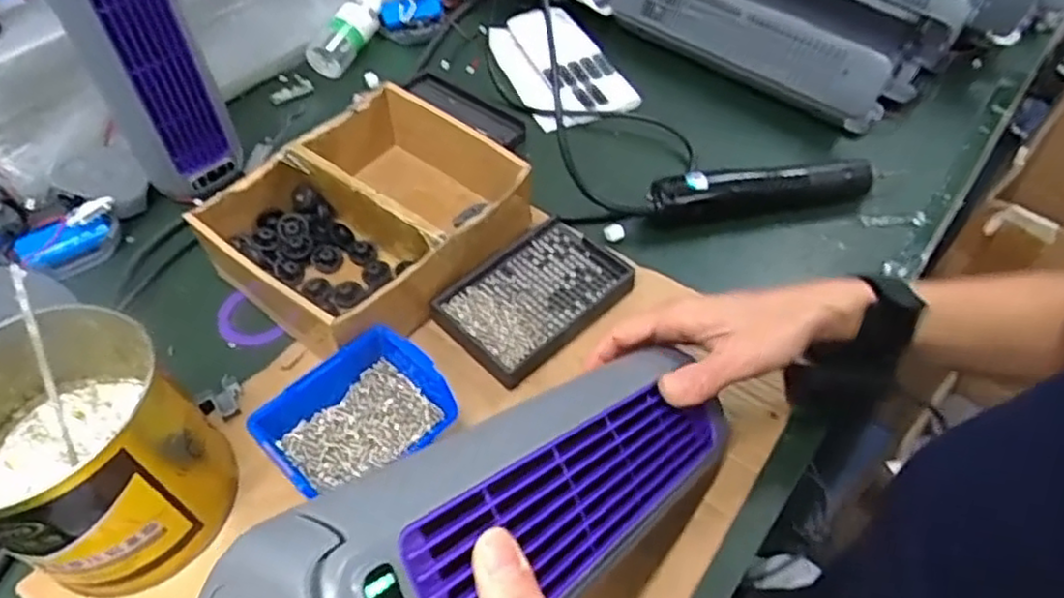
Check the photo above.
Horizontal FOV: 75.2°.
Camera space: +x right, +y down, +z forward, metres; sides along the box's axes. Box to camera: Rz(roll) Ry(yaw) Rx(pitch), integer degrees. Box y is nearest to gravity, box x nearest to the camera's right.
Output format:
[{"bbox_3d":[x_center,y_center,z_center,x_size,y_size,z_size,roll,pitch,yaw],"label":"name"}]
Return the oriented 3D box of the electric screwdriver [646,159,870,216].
[{"bbox_3d":[0.203,-0.095,0.614,0.203,0.045,0.032,-7,51,-6],"label":"electric screwdriver"}]

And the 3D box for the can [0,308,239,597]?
[{"bbox_3d":[-0.258,0.087,0.398,0.122,0.112,0.134,0,51,0],"label":"can"}]

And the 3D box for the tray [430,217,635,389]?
[{"bbox_3d":[0.004,-0.005,0.536,0.141,0.015,0.094,-36,60,-26],"label":"tray"}]

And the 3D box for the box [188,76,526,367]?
[{"bbox_3d":[-0.127,-0.068,0.544,0.169,0.063,0.204,31,57,22],"label":"box"}]

